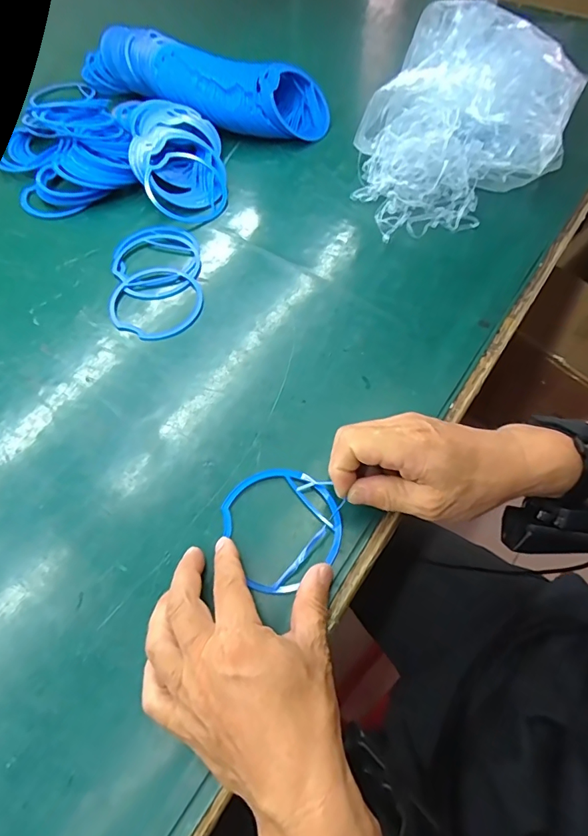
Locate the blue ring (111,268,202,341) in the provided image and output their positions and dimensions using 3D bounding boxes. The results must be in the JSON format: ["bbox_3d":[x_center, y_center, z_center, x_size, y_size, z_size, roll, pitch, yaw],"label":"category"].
[{"bbox_3d":[-0.142,-0.122,0.462,0.100,0.004,0.093,-1,60,1],"label":"blue ring"}]

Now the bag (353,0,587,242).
[{"bbox_3d":[0.211,-0.367,0.545,0.231,0.099,0.364,22,63,13],"label":"bag"}]

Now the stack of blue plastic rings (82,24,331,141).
[{"bbox_3d":[-0.140,-0.465,0.623,0.384,0.071,0.117,20,63,12],"label":"stack of blue plastic rings"}]

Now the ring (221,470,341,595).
[{"bbox_3d":[-0.008,0.078,0.339,0.083,0.014,0.090,-2,58,4],"label":"ring"}]

